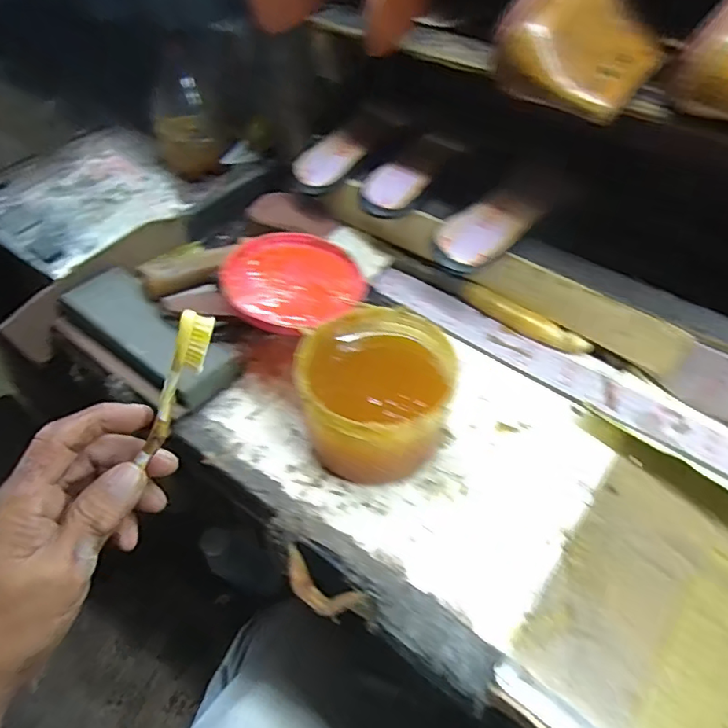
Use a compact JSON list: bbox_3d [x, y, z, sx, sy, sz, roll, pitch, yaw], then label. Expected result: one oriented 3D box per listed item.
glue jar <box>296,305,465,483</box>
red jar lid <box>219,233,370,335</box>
[{"bbox_3d":[0.011,0.024,0.427,0.114,0.085,0.120,-1,51,1],"label":"glue jar"},{"bbox_3d":[-0.063,-0.074,0.460,0.114,0.017,0.114,2,51,-2],"label":"red jar lid"}]

